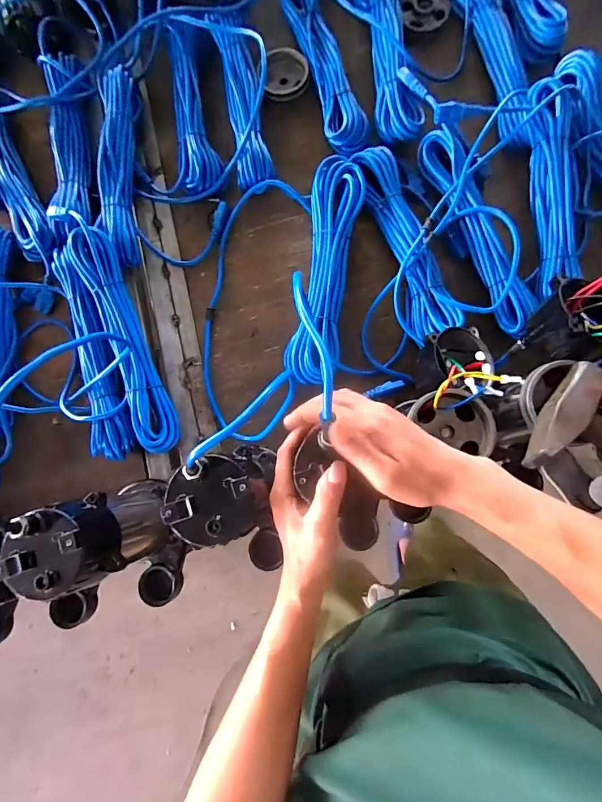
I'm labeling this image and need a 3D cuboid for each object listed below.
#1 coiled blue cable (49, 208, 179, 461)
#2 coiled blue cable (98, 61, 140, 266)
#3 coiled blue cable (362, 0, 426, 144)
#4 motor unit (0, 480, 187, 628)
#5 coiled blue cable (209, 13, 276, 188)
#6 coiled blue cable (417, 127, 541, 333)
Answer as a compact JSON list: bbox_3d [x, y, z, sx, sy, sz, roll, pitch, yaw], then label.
[{"bbox_3d":[-0.296,-0.083,0.599,0.126,0.087,0.355,-22,80,1],"label":"coiled blue cable"},{"bbox_3d":[-0.304,-0.388,0.665,0.059,0.049,0.347,-4,81,4],"label":"coiled blue cable"},{"bbox_3d":[0.145,-0.597,0.650,0.068,0.036,0.346,-6,81,3],"label":"coiled blue cable"},{"bbox_3d":[-0.230,0.187,0.472,0.088,0.224,0.171,-19,80,1],"label":"motor unit"},{"bbox_3d":[-0.093,-0.507,0.673,0.078,0.051,0.322,-11,80,2],"label":"coiled blue cable"},{"bbox_3d":[0.270,-0.262,0.604,0.064,0.035,0.349,-19,80,1],"label":"coiled blue cable"}]

